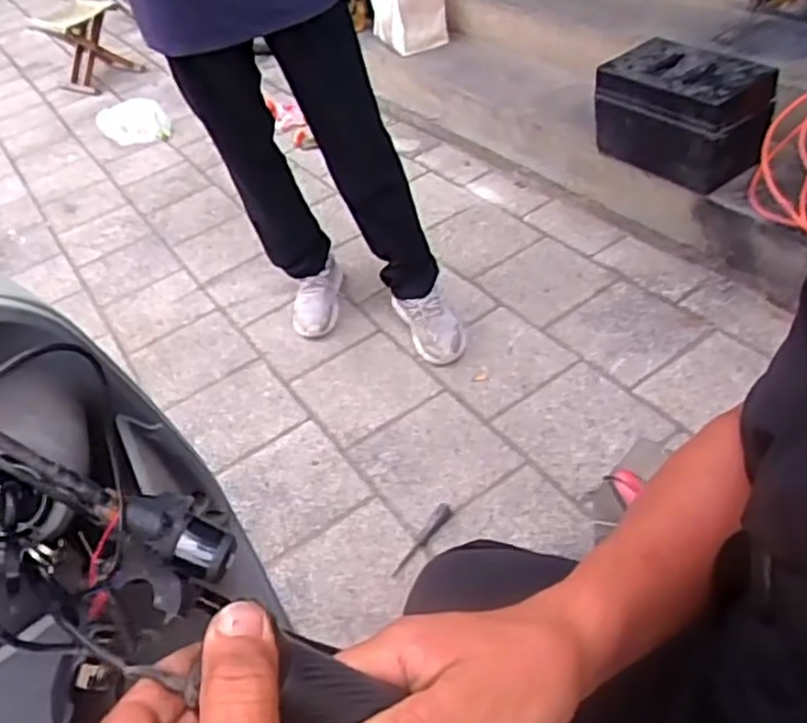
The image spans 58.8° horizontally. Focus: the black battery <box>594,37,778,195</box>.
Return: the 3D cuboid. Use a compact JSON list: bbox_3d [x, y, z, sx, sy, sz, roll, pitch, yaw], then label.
[{"bbox_3d":[0.587,-0.517,1.518,0.192,0.206,0.319,-33,47,-21],"label":"black battery"}]

